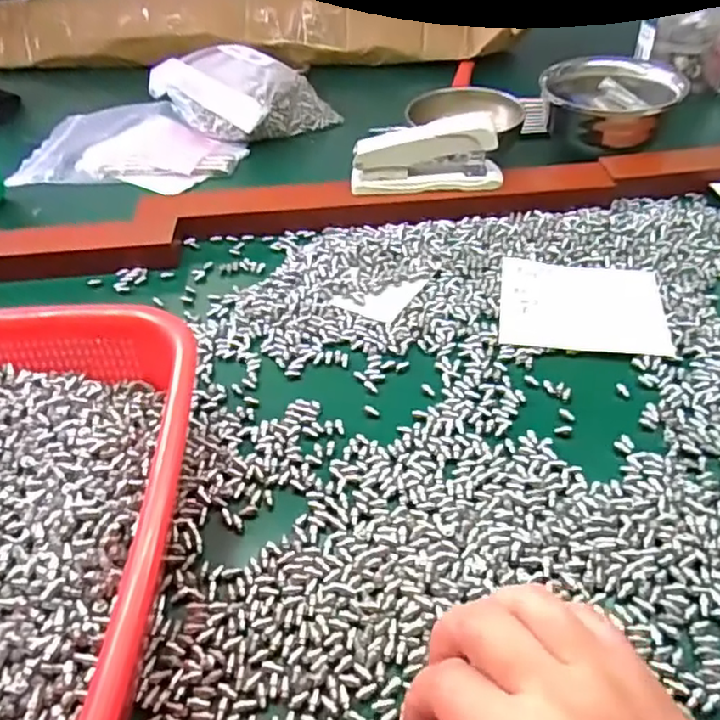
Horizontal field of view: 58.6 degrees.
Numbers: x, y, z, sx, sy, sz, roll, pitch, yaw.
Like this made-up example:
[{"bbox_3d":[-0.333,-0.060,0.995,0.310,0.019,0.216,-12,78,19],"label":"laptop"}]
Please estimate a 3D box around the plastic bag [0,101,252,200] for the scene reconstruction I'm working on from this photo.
[{"bbox_3d":[-0.234,-0.225,0.675,0.227,0.018,0.155,8,45,12],"label":"plastic bag"}]

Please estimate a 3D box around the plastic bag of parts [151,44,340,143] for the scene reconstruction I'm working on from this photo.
[{"bbox_3d":[-0.130,-0.293,0.695,0.162,0.054,0.129,30,53,30],"label":"plastic bag of parts"}]

